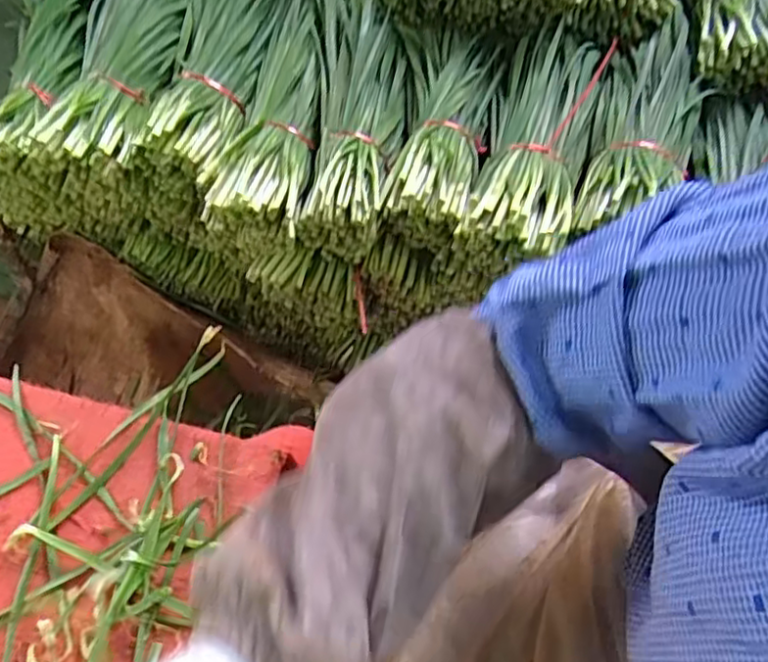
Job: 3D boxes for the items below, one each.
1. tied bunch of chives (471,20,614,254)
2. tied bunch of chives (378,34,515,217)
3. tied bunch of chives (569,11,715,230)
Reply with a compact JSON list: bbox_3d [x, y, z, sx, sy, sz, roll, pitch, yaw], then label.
[{"bbox_3d":[0.153,-0.203,0.635,0.097,0.057,0.294,15,66,11],"label":"tied bunch of chives"},{"bbox_3d":[0.071,-0.224,0.653,0.078,0.049,0.265,15,66,10],"label":"tied bunch of chives"},{"bbox_3d":[0.255,-0.211,0.636,0.096,0.045,0.288,22,68,13],"label":"tied bunch of chives"}]

